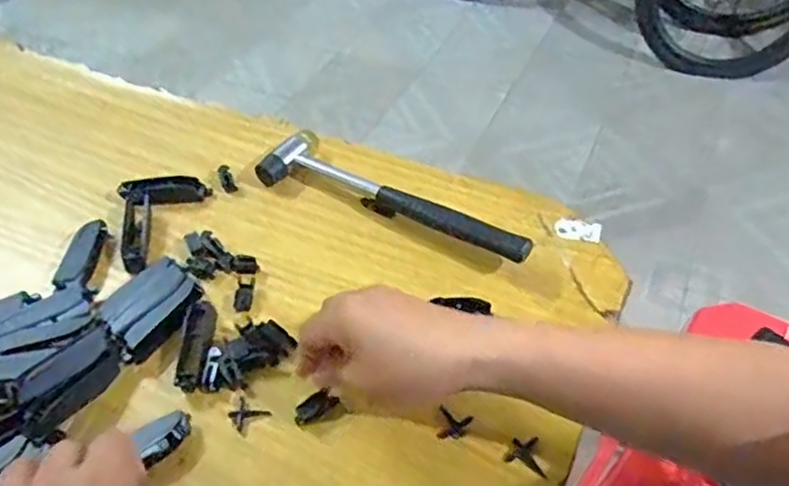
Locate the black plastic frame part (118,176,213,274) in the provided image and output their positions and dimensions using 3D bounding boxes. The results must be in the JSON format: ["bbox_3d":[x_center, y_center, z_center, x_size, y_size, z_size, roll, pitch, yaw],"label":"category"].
[{"bbox_3d":[-0.185,-0.022,0.524,0.072,0.015,0.091,-14,47,-11],"label":"black plastic frame part"}]

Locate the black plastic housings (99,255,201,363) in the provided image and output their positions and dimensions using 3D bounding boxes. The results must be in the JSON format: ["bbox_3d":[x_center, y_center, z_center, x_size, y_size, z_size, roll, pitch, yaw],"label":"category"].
[{"bbox_3d":[-0.174,0.045,0.460,0.053,0.014,0.072,28,53,27],"label":"black plastic housings"}]

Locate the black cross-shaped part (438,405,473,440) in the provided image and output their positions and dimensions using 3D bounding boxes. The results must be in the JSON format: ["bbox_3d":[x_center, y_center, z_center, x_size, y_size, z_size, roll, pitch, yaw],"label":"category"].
[{"bbox_3d":[0.036,0.112,0.397,0.021,0.004,0.020,11,47,13],"label":"black cross-shaped part"}]

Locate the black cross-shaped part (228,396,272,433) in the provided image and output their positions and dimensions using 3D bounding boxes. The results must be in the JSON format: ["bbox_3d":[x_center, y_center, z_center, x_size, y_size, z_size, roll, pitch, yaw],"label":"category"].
[{"bbox_3d":[-0.093,0.109,0.405,0.023,0.004,0.019,20,50,21],"label":"black cross-shaped part"}]

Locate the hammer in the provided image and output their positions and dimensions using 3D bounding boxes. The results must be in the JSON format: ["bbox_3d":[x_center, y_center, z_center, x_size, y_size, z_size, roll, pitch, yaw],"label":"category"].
[{"bbox_3d":[0.002,-0.039,0.527,0.236,0.025,0.058,20,50,21],"label":"hammer"}]

